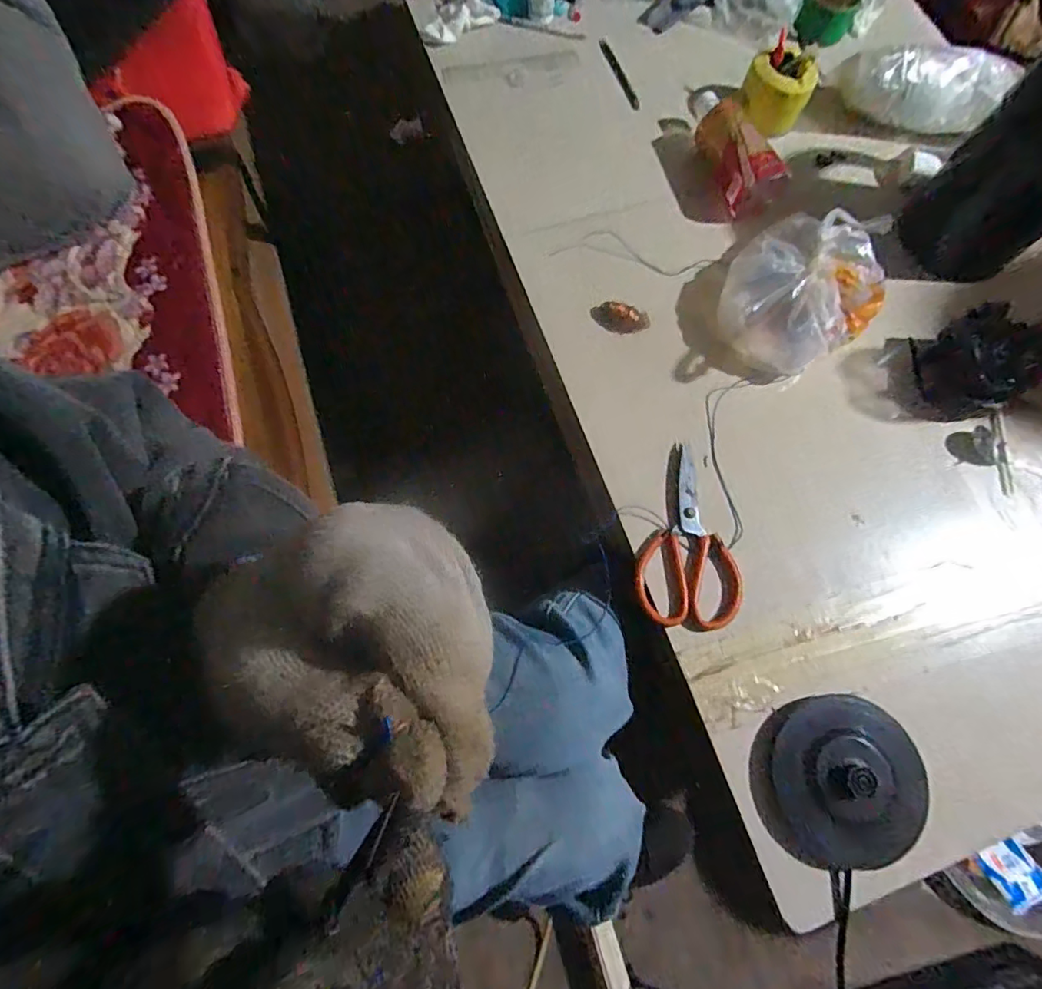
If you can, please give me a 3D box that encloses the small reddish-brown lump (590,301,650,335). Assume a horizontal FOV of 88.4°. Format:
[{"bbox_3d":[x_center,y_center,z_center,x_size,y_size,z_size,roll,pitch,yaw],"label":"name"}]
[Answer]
[{"bbox_3d":[0.118,-0.211,0.642,0.069,0.023,0.026,28,73,7],"label":"small reddish-brown lump"}]

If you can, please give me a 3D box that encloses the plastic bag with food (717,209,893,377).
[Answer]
[{"bbox_3d":[0.324,-0.241,0.618,0.204,0.081,0.163,-38,77,-13],"label":"plastic bag with food"}]

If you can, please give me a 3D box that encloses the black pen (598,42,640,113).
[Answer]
[{"bbox_3d":[0.145,-0.613,0.782,0.018,0.012,0.133,-18,73,-8],"label":"black pen"}]

